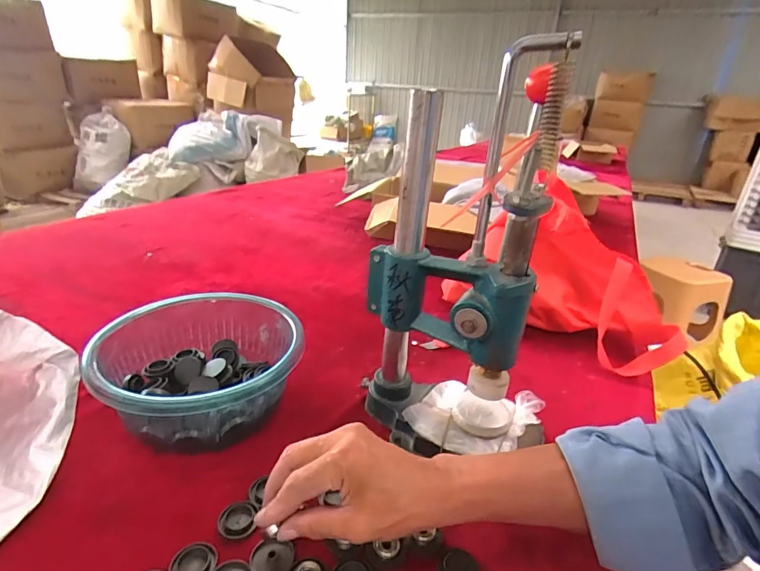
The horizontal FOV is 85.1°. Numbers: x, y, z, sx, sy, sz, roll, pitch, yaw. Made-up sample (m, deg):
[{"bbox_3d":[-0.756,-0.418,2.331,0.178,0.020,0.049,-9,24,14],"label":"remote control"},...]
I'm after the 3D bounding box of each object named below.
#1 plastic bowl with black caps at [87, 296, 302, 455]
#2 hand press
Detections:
[{"bbox_3d":[-0.193,0.094,0.463,0.194,0.090,0.205,4,24,-2],"label":"plastic bowl with black caps"},{"bbox_3d":[0.063,-0.007,0.394,0.143,0.382,0.102,4,24,-1],"label":"hand press"}]

